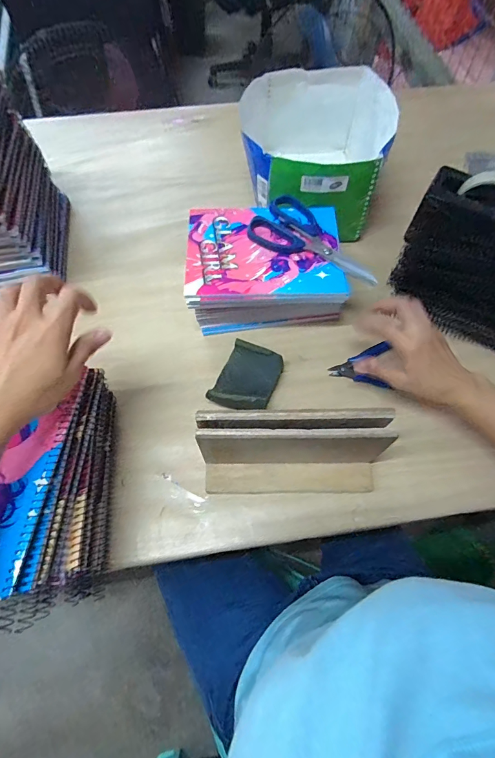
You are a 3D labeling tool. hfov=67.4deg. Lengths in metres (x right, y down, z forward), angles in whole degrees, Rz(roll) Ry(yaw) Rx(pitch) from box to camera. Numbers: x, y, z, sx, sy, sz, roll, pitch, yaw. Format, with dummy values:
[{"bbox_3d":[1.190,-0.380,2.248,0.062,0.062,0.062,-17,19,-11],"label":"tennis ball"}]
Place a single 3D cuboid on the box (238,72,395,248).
[{"bbox_3d":[0.102,-0.347,0.590,0.210,0.144,0.235,-4,65,-2],"label":"box"}]

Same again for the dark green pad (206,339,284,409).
[{"bbox_3d":[0.001,0.000,0.474,0.070,0.017,0.091,18,64,18],"label":"dark green pad"}]

